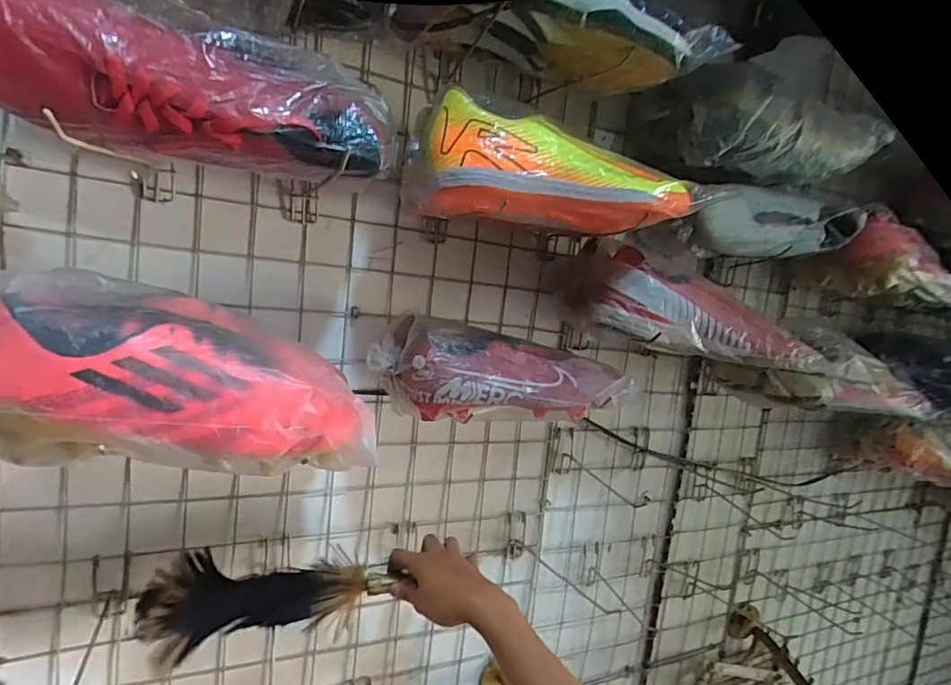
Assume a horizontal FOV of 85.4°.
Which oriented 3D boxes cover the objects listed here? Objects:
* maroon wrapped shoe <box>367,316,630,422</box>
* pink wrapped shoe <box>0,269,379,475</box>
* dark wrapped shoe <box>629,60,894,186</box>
[{"bbox_3d":[0.028,0.033,0.534,0.265,0.082,0.096,6,6,-16],"label":"maroon wrapped shoe"},{"bbox_3d":[-0.211,0.025,0.404,0.254,0.115,0.119,6,6,-21],"label":"pink wrapped shoe"},{"bbox_3d":[0.356,-0.244,0.623,0.291,0.089,0.121,7,6,-11],"label":"dark wrapped shoe"}]

